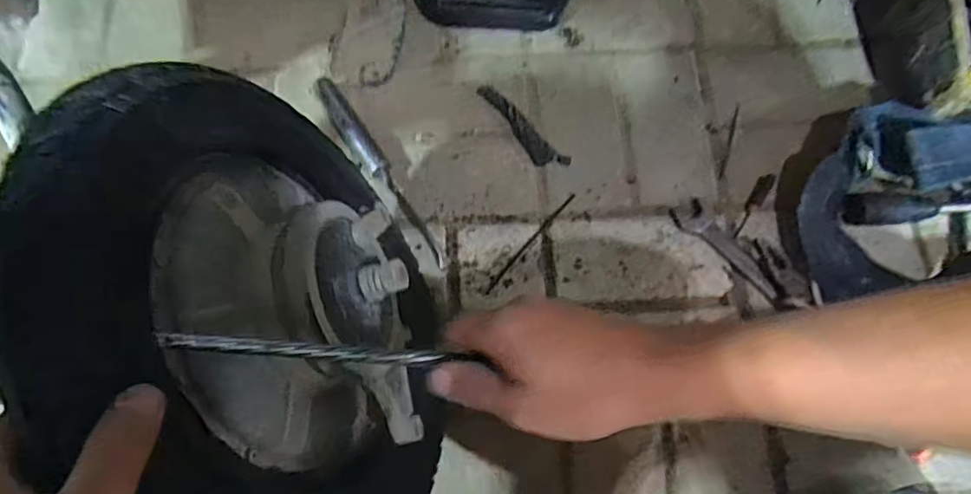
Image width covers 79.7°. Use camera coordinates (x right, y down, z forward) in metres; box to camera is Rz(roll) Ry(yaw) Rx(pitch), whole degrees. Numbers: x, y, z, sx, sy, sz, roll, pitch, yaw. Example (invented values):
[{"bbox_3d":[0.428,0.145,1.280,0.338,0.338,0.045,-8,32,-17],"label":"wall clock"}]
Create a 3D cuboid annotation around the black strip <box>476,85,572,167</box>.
[{"bbox_3d":[0.038,-0.133,0.645,0.032,0.015,0.132,-41,79,-11],"label":"black strip"}]

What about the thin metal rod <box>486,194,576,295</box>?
[{"bbox_3d":[0.047,-0.005,0.615,0.008,0.004,0.141,40,77,9],"label":"thin metal rod"}]

